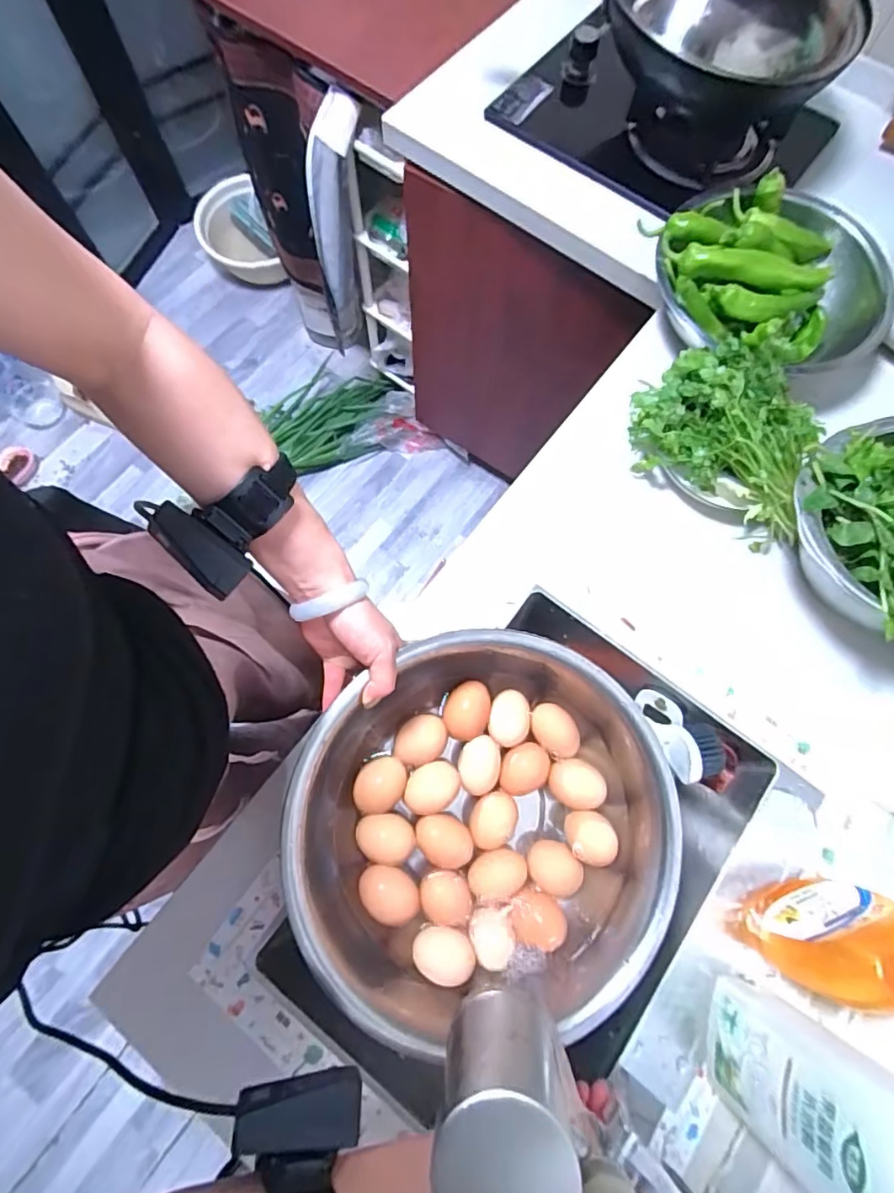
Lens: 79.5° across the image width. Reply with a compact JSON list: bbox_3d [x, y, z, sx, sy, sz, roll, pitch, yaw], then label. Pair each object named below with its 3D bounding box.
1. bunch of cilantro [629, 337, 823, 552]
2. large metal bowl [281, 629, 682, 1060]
[{"bbox_3d":[0.317,-0.171,0.591,0.215,0.092,0.138,43,77,10],"label":"bunch of cilantro"},{"bbox_3d":[0.030,0.197,0.484,0.318,0.126,0.298,0,74,-1],"label":"large metal bowl"}]

